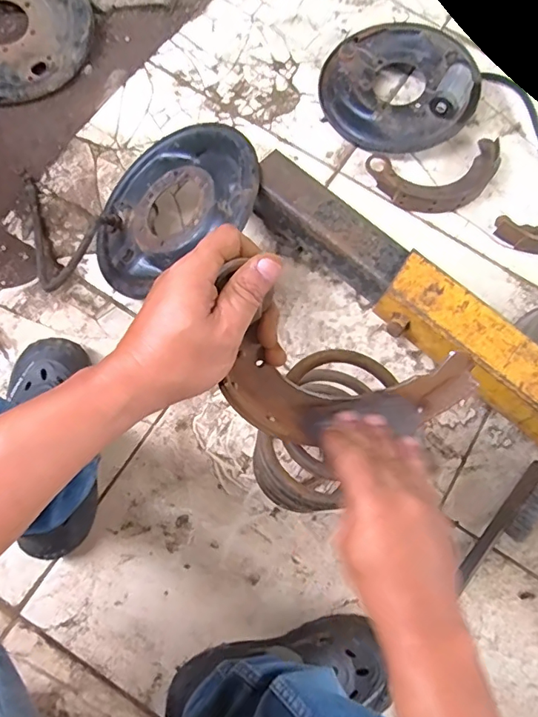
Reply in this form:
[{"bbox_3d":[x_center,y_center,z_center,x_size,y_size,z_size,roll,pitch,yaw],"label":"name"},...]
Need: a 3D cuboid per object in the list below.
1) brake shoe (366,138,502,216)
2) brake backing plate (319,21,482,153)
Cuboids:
[{"bbox_3d":[0.285,-0.306,0.825,0.219,0.031,0.118,-8,75,-4],"label":"brake shoe"},{"bbox_3d":[0.222,-0.475,0.843,0.258,0.081,0.235,1,75,-2],"label":"brake backing plate"}]

